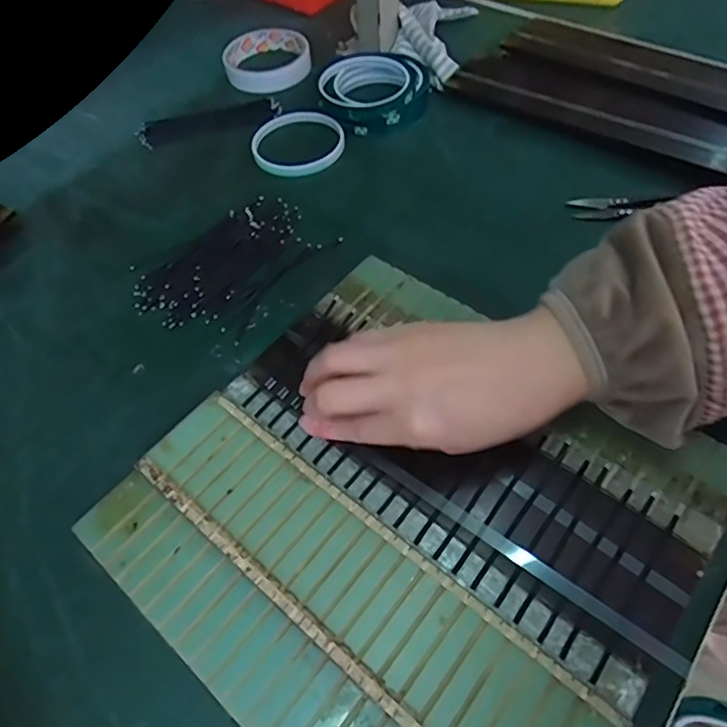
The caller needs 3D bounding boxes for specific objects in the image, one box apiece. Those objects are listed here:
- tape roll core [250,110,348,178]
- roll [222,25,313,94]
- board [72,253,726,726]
[{"bbox_3d":[-0.062,-0.197,0.483,0.084,0.012,0.077,-2,56,3],"label":"tape roll core"},{"bbox_3d":[-0.099,-0.316,0.561,0.088,0.021,0.085,-12,56,-4],"label":"roll"},{"bbox_3d":[0.022,0.073,0.291,0.265,0.019,0.250,34,64,23],"label":"board"}]

